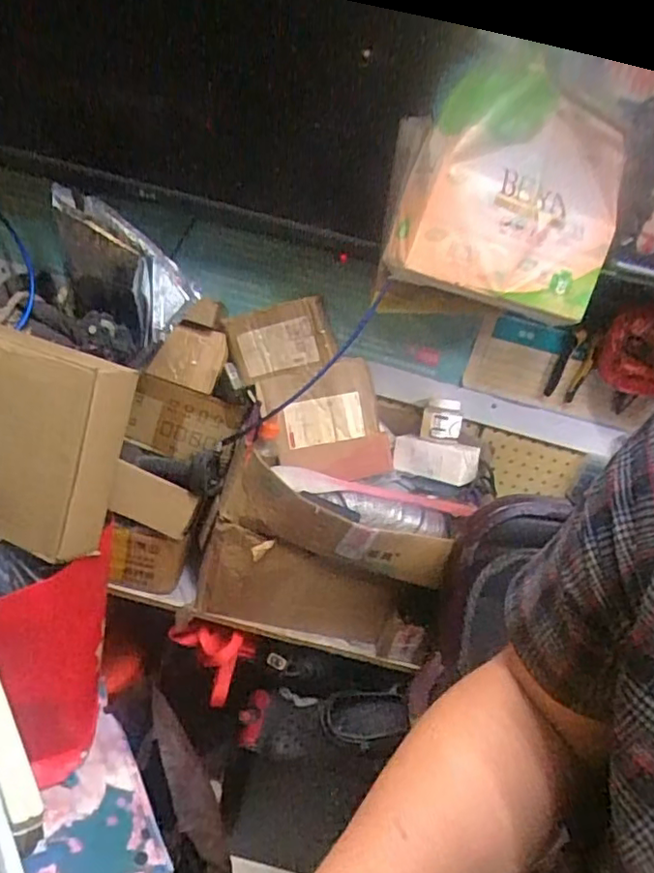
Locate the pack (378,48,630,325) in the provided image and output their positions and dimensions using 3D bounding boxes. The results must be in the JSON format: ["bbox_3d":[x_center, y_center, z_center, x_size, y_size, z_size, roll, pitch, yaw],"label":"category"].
[{"bbox_3d":[0.254,-0.317,0.791,0.301,0.278,0.077,5,29,-21],"label":"pack"}]

